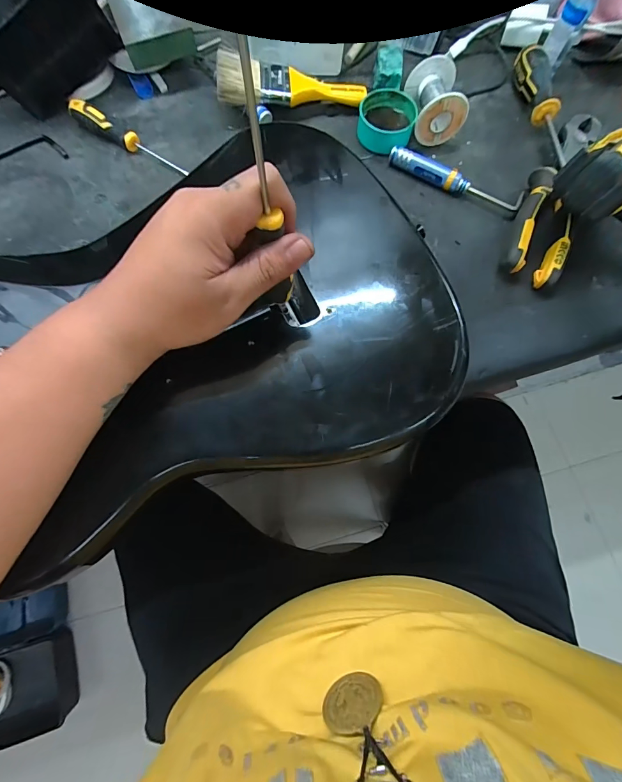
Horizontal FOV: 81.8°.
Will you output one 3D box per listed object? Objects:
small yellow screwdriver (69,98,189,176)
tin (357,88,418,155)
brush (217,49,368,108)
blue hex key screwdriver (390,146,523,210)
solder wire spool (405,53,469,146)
[{"bbox_3d":[-0.188,-0.264,0.375,0.142,0.023,0.019,29,76,5],"label":"small yellow screwdriver"},{"bbox_3d":[0.082,-0.293,0.393,0.058,0.025,0.062,1,75,-2],"label":"tin"},{"bbox_3d":[-0.020,-0.331,0.385,0.157,0.016,0.052,-7,83,-14],"label":"brush"},{"bbox_3d":[0.153,-0.223,0.380,0.146,0.017,0.025,21,76,3],"label":"blue hex key screwdriver"},{"bbox_3d":[0.132,-0.310,0.387,0.052,0.050,0.066,-10,76,-5],"label":"solder wire spool"}]

